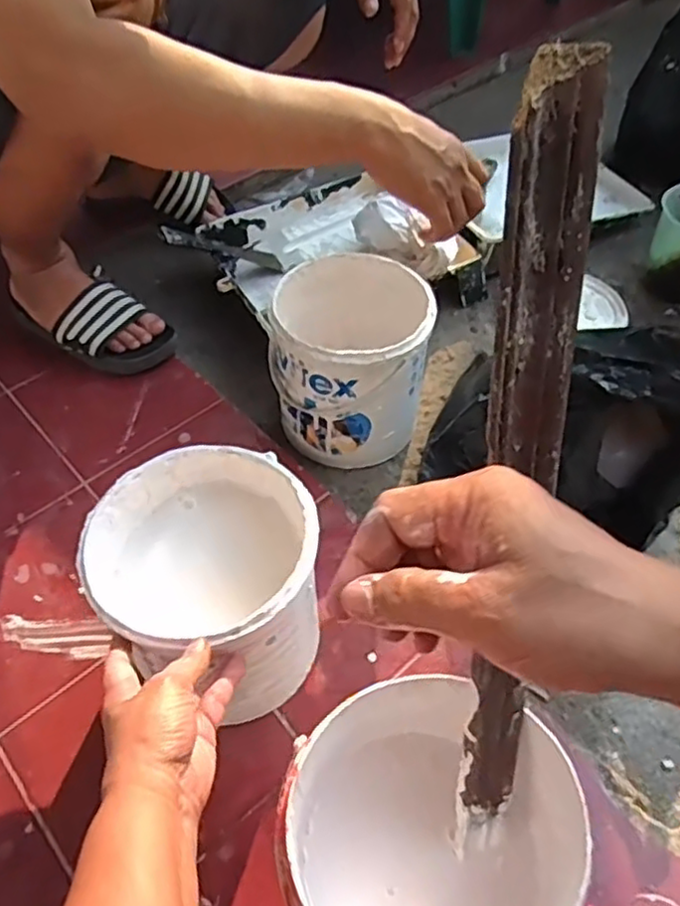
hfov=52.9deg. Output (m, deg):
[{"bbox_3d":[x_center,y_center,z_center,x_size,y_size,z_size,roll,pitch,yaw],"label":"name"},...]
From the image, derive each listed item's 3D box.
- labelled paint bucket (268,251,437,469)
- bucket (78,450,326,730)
[{"bbox_3d":[0.008,-0.112,0.826,0.175,0.179,0.184,-5,53,-4],"label":"labelled paint bucket"},{"bbox_3d":[-0.105,0.113,0.587,0.170,0.156,0.177,0,53,0],"label":"bucket"}]

